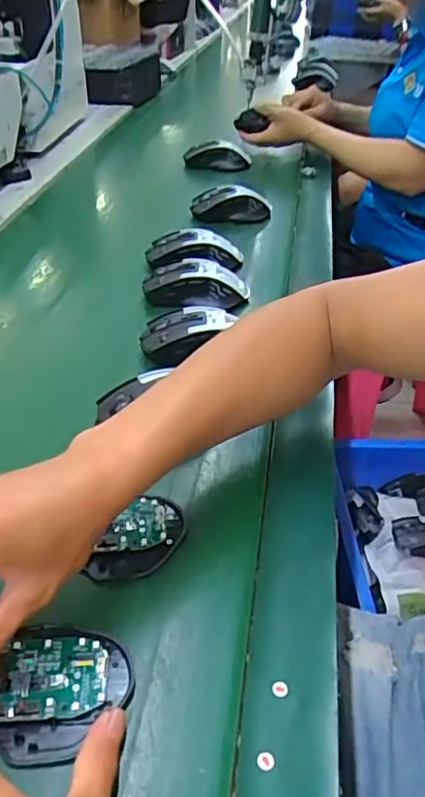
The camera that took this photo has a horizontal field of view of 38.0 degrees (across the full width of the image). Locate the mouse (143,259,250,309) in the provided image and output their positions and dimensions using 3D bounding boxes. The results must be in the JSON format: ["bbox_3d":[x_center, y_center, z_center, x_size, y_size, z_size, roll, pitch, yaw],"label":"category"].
[{"bbox_3d":[-0.018,-0.130,0.692,0.119,0.034,0.063,2,37,0],"label":"mouse"}]

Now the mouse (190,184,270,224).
[{"bbox_3d":[0.026,-0.283,0.898,0.118,0.041,0.061,-1,36,-2],"label":"mouse"}]

